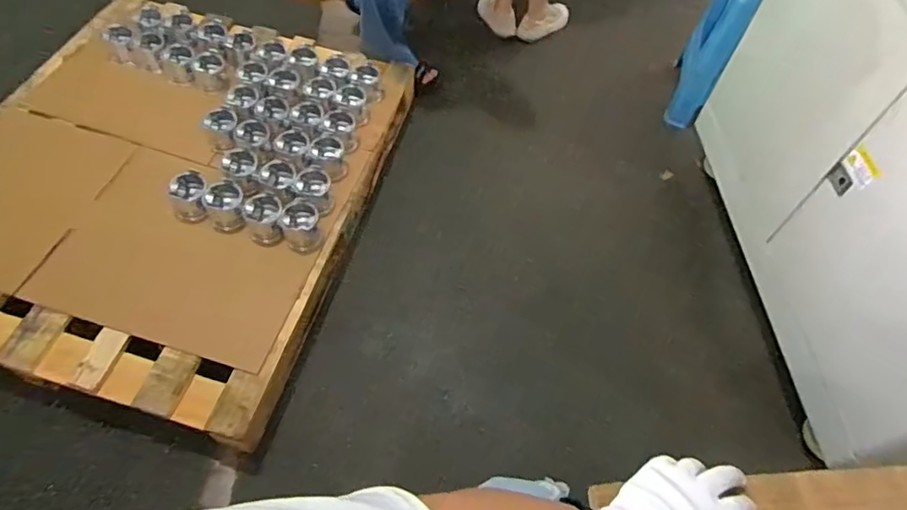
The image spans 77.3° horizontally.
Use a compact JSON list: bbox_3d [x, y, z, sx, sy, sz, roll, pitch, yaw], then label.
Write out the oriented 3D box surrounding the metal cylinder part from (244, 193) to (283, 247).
[{"bbox_3d":[-0.455,-0.088,1.398,0.101,0.116,0.088,8,57,3],"label":"metal cylinder part"}]

